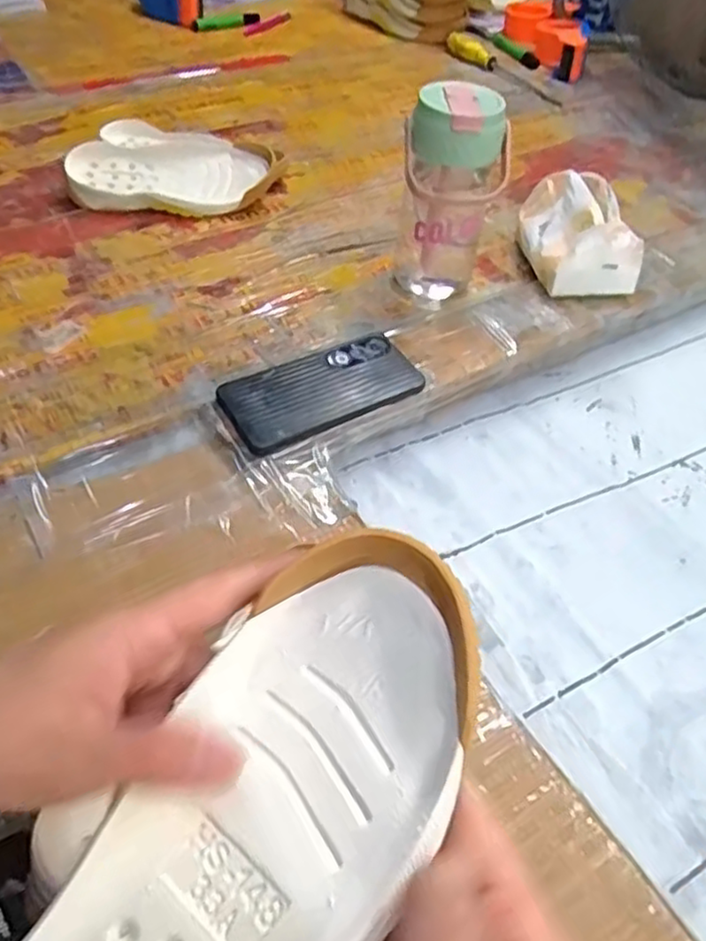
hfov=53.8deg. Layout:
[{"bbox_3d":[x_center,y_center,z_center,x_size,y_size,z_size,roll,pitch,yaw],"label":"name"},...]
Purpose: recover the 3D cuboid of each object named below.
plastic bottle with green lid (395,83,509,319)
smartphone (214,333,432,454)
[{"bbox_3d":[0.089,-0.257,0.666,0.078,0.183,0.073,-21,53,-22],"label":"plastic bottle with green lid"},{"bbox_3d":[-0.026,-0.071,0.591,0.168,0.010,0.080,-24,62,-24],"label":"smartphone"}]

